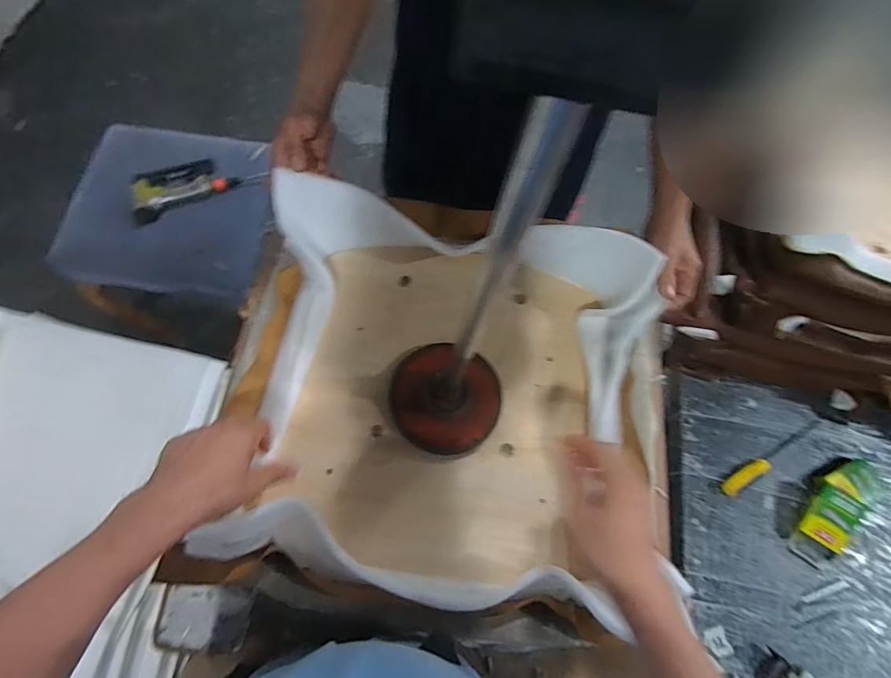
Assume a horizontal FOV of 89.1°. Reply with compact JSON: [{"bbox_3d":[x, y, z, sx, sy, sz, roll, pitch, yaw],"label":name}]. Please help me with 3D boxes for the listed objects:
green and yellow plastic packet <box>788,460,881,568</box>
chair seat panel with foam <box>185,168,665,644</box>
[{"bbox_3d":[0.786,0.339,0.896,0.096,0.055,0.245,40,73,11],"label":"green and yellow plastic packet"},{"bbox_3d":[-0.008,0.050,0.574,0.480,0.091,0.472,12,69,1],"label":"chair seat panel with foam"}]

